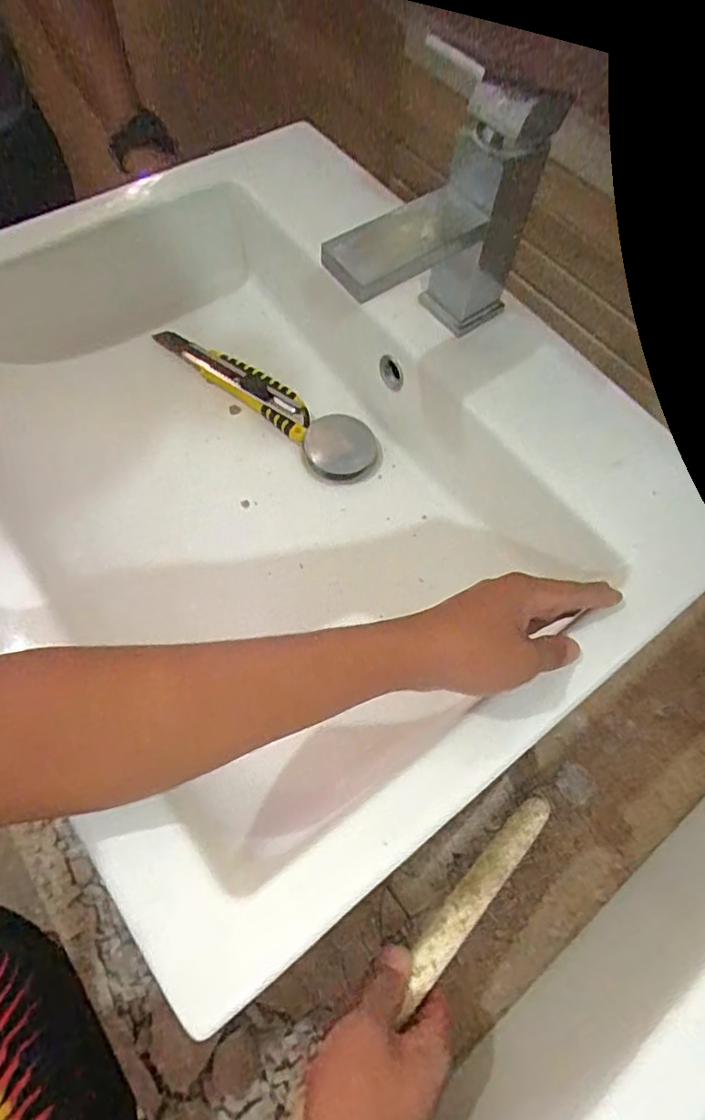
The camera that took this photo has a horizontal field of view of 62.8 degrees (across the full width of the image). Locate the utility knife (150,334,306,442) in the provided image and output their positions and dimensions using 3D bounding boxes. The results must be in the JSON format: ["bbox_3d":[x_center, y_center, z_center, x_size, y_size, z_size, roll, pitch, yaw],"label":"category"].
[{"bbox_3d":[-0.108,-0.170,0.542,0.165,0.016,0.036,35,66,14],"label":"utility knife"}]

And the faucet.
[{"bbox_3d":[0.050,-0.209,0.383,0.161,0.151,0.053,-34,70,-19],"label":"faucet"}]

